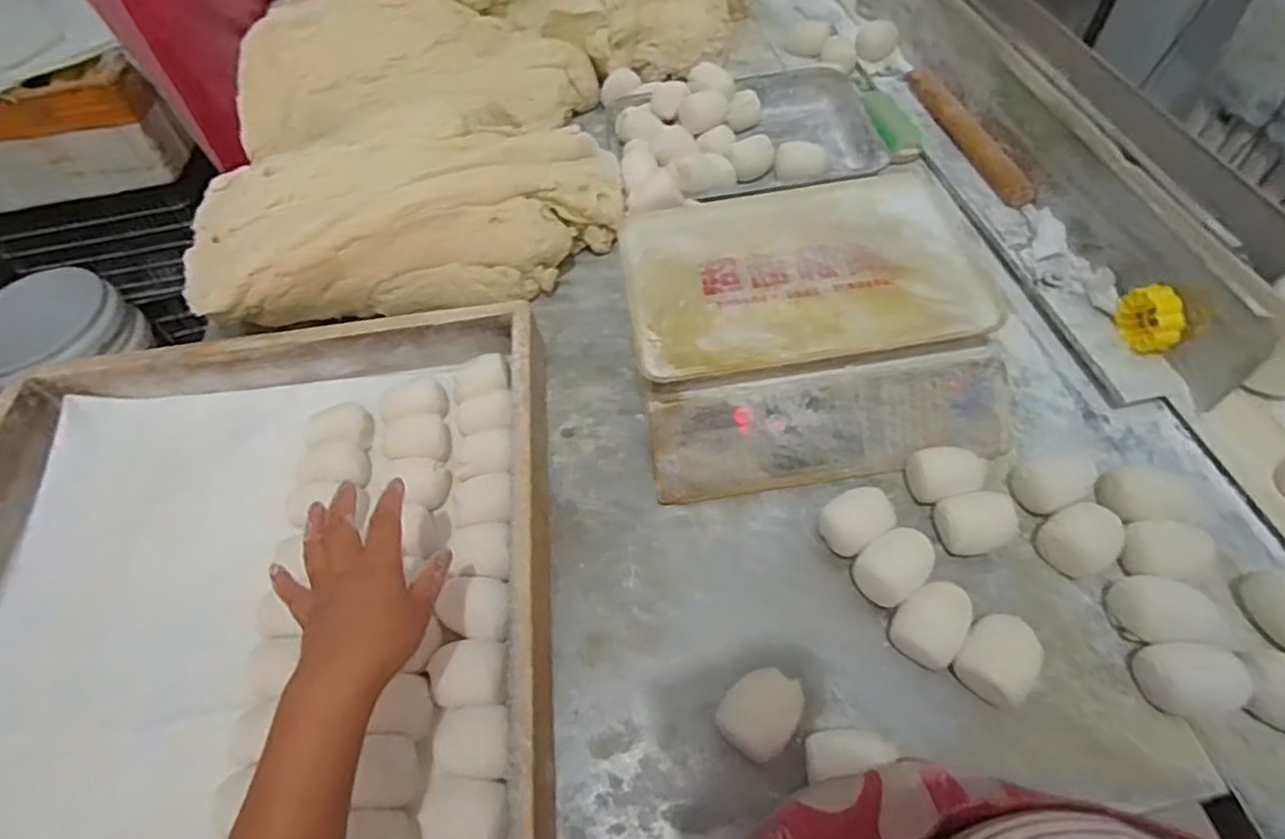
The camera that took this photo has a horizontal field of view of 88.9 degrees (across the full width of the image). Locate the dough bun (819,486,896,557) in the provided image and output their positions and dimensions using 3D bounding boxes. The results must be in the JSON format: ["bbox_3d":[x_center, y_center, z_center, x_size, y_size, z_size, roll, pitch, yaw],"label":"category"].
[{"bbox_3d":[0.187,0.090,0.573,0.058,0.042,0.045,-30,59,-15],"label":"dough bun"}]

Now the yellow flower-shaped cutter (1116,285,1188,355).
[{"bbox_3d":[0.501,-0.099,0.646,0.018,0.068,0.063,-21,57,-9],"label":"yellow flower-shaped cutter"}]

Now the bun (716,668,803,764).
[{"bbox_3d":[0.091,0.225,0.502,0.053,0.031,0.061,32,65,23],"label":"bun"}]

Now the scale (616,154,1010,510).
[{"bbox_3d":[0.162,-0.101,0.664,0.336,0.097,0.316,-8,56,0],"label":"scale"}]

